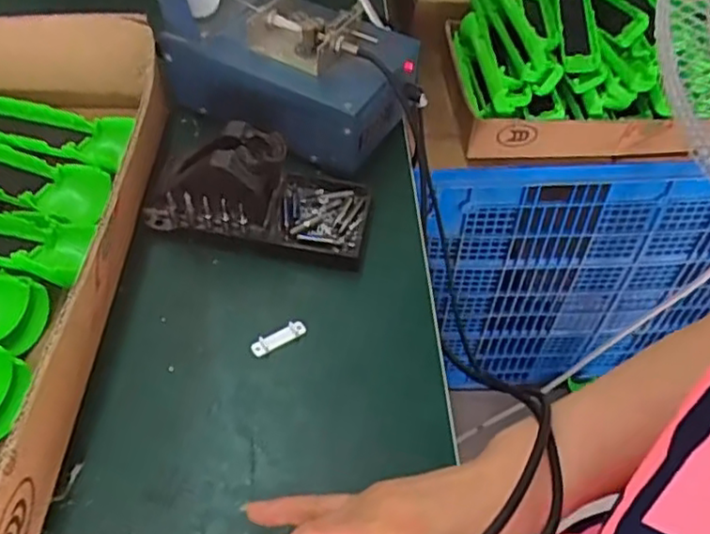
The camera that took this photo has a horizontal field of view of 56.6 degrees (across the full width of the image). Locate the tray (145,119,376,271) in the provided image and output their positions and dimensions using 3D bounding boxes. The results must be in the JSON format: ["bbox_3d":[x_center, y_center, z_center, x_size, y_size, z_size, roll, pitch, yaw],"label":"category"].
[{"bbox_3d":[-0.064,-0.058,0.465,0.152,0.068,0.077,10,52,5],"label":"tray"}]

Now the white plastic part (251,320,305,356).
[{"bbox_3d":[-0.049,0.045,0.426,0.038,0.006,0.010,-23,57,-22],"label":"white plastic part"}]

